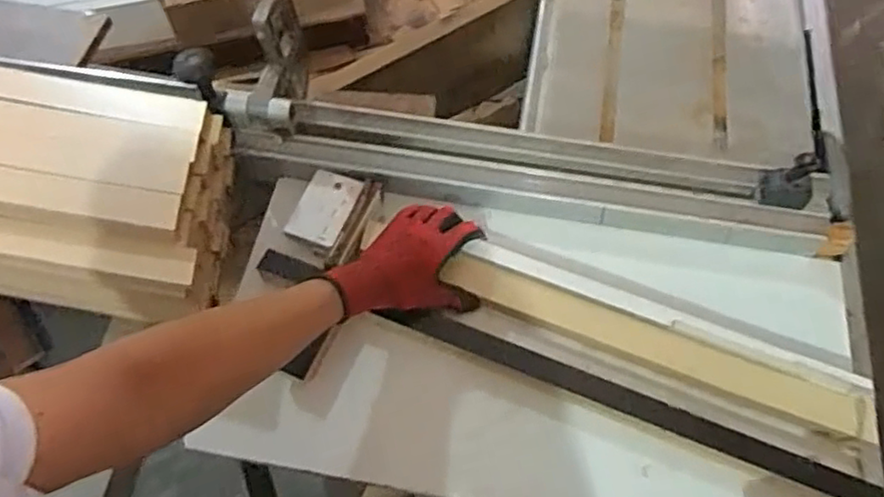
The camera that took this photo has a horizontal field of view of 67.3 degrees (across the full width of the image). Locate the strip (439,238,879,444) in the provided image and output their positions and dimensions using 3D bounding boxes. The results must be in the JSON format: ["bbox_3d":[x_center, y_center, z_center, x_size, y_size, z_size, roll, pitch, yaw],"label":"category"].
[{"bbox_3d":[0.223,0.090,0.702,0.441,0.016,0.064,21,64,11],"label":"strip"}]

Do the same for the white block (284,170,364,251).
[{"bbox_3d":[-0.137,-0.047,0.775,0.067,0.011,0.094,18,64,11],"label":"white block"}]

